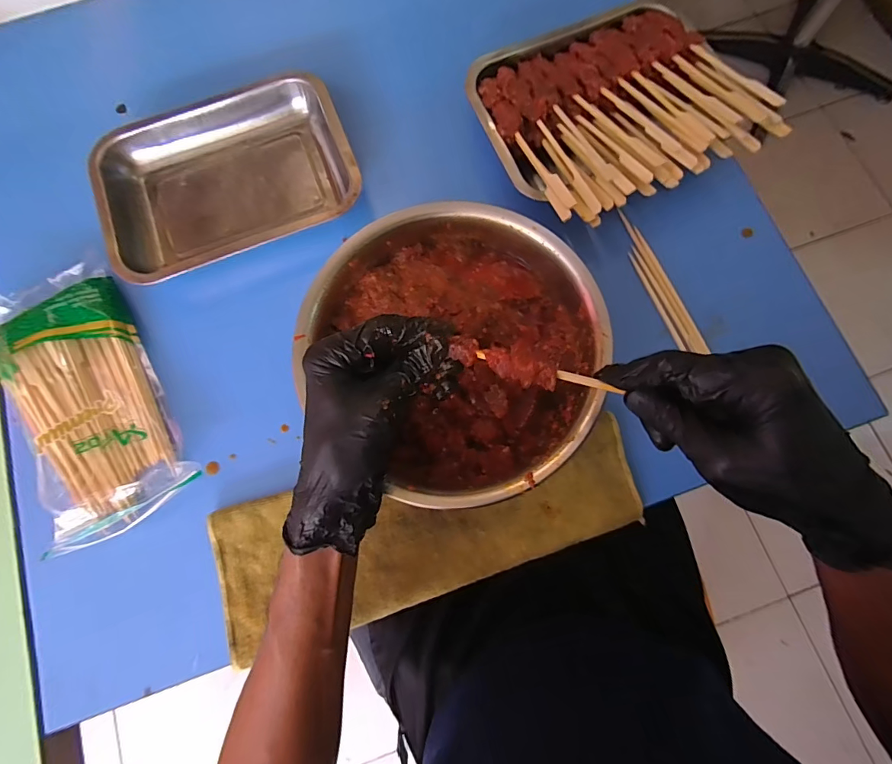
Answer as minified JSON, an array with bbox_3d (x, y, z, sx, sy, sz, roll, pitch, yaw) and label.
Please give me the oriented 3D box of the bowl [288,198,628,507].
[{"bbox_3d":[0.015,-0.023,0.366,0.212,0.099,0.228,0,77,2],"label":"bowl"}]

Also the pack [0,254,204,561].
[{"bbox_3d":[-0.346,0.011,0.405,0.128,0.030,0.257,-32,78,-5],"label":"pack"}]

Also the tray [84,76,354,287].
[{"bbox_3d":[-0.227,-0.213,0.451,0.256,0.041,0.186,-25,78,-4],"label":"tray"}]

